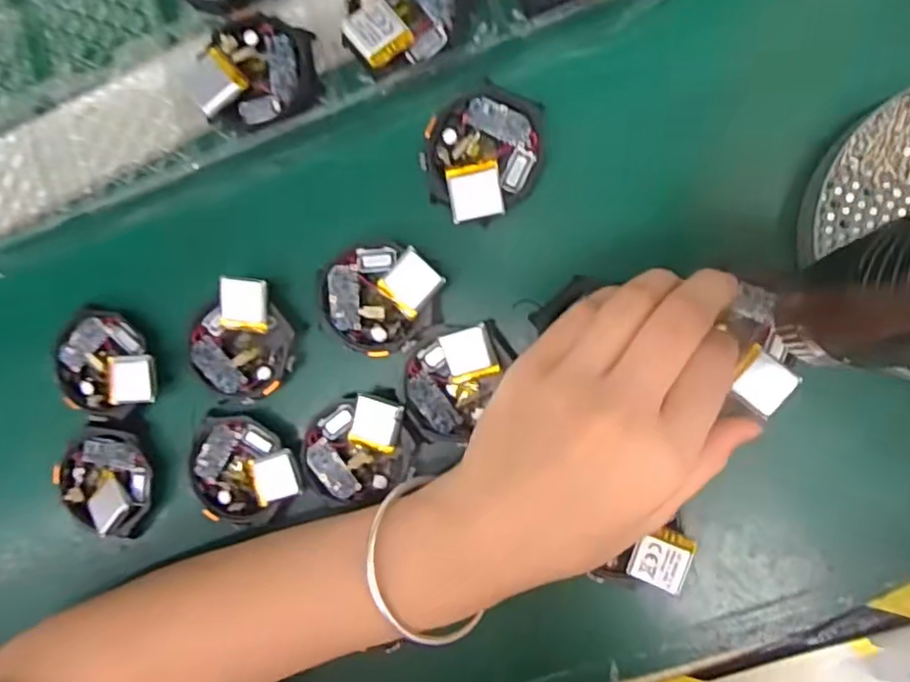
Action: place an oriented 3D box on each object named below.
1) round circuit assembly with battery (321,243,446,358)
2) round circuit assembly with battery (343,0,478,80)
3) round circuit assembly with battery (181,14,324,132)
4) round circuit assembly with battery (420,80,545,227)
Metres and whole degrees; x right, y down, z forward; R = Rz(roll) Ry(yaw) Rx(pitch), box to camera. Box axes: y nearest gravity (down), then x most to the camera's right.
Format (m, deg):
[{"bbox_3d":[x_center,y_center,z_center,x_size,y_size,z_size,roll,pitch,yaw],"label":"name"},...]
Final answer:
[{"bbox_3d":[-0.032,-0.018,0.273,0.050,0.011,0.046,7,93,9],"label":"round circuit assembly with battery"},{"bbox_3d":[-0.021,-0.137,0.259,0.052,0.013,0.044,-27,87,9],"label":"round circuit assembly with battery"},{"bbox_3d":[-0.088,-0.116,0.273,0.059,0.014,0.046,-7,91,9],"label":"round circuit assembly with battery"},{"bbox_3d":[0.012,-0.078,0.265,0.047,0.012,0.054,32,96,7],"label":"round circuit assembly with battery"}]

